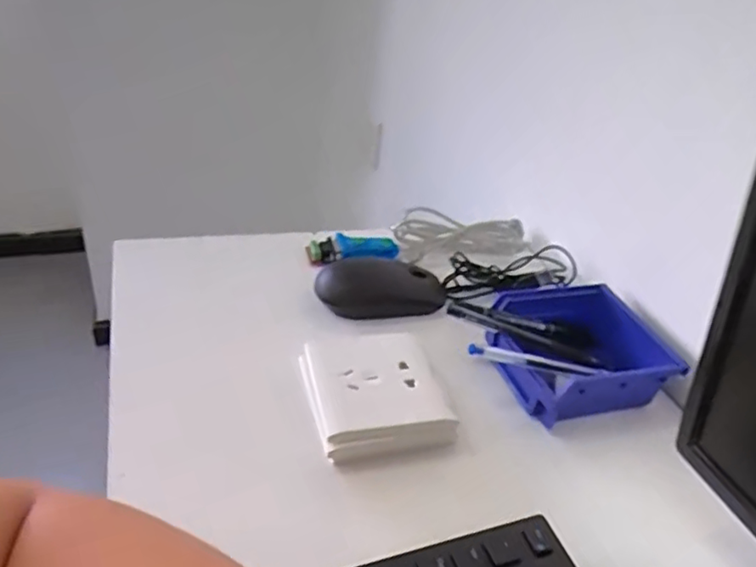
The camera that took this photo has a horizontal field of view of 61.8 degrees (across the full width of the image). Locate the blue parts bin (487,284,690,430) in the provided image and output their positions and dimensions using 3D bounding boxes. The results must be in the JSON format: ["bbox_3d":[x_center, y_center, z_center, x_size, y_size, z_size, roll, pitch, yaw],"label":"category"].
[{"bbox_3d":[0.145,0.053,0.479,0.129,0.049,0.109,-5,35,-15],"label":"blue parts bin"}]

